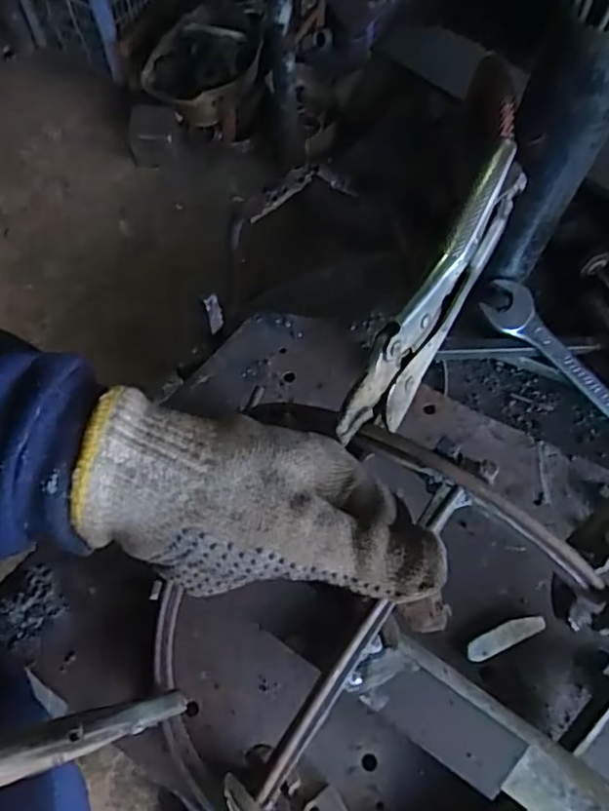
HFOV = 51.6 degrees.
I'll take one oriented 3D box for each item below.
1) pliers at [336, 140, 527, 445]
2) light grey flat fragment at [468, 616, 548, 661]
[{"bbox_3d":[0.064,-0.053,0.304,0.023,0.048,0.170,27,71,10],"label":"pliers"},{"bbox_3d":[0.113,0.130,0.352,0.047,0.004,0.012,-23,70,-9],"label":"light grey flat fragment"}]

